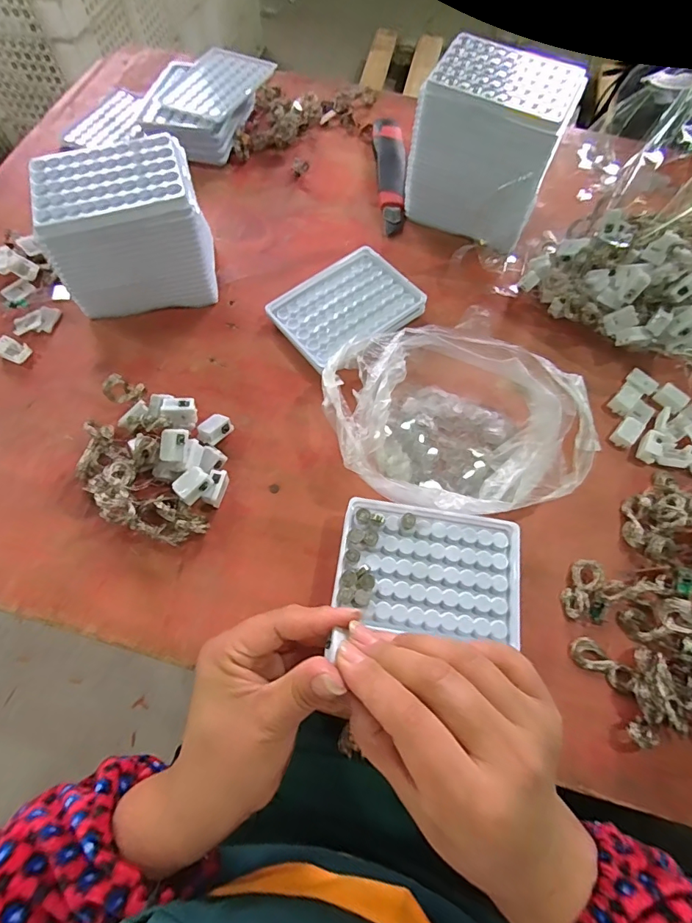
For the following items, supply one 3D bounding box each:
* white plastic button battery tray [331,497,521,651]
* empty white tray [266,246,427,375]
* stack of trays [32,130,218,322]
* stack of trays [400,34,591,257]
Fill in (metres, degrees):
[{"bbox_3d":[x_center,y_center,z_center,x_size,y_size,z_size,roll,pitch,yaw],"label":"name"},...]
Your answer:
[{"bbox_3d":[0.061,0.077,0.334,0.129,0.006,0.089,10,66,1],"label":"white plastic button battery tray"},{"bbox_3d":[0.000,-0.151,0.455,0.129,0.021,0.099,-34,72,-15],"label":"empty white tray"},{"bbox_3d":[-0.196,-0.212,0.430,0.129,0.106,0.094,-12,67,-7],"label":"stack of trays"},{"bbox_3d":[0.140,-0.310,0.455,0.128,0.120,0.104,25,68,9],"label":"stack of trays"}]

